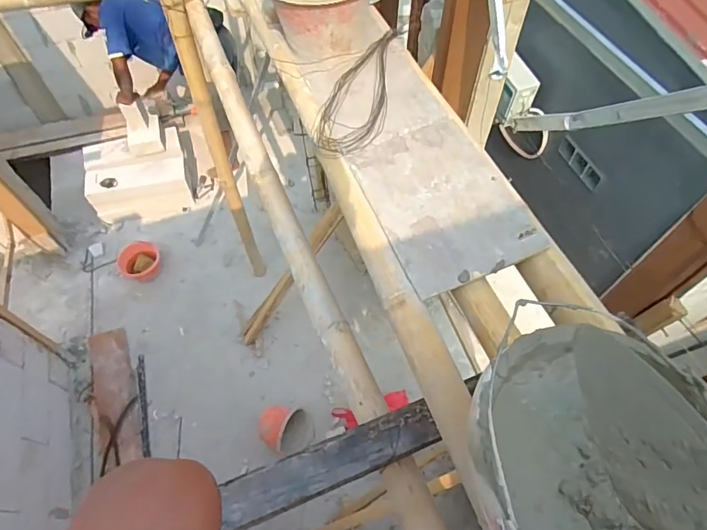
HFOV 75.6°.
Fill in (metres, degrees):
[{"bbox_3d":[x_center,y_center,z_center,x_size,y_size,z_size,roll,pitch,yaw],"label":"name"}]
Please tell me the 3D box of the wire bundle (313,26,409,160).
[{"bbox_3d":[0.016,-0.353,0.899,0.117,0.023,0.358,12,59,7],"label":"wire bundle"}]

